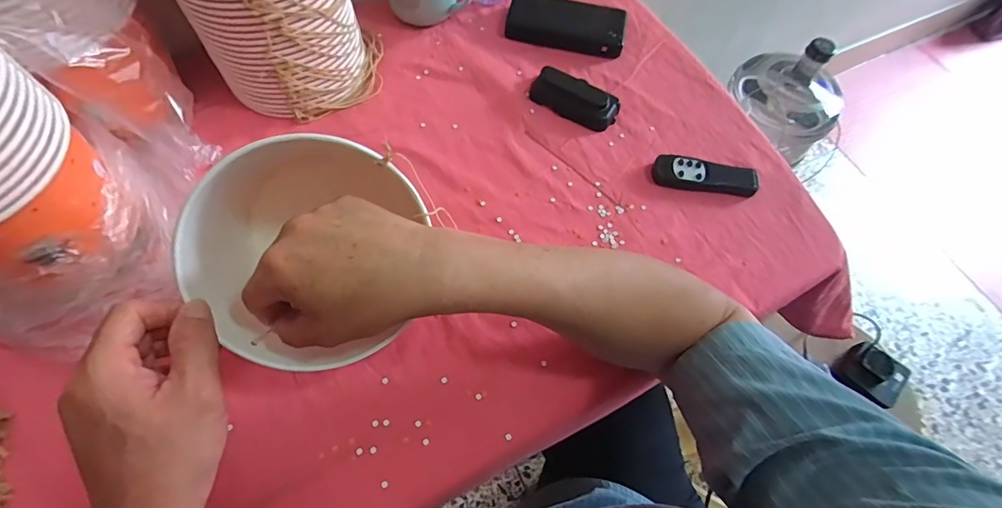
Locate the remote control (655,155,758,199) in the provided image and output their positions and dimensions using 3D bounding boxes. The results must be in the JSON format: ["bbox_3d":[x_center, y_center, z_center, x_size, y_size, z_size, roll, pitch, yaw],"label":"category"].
[{"bbox_3d":[0.231,-0.090,0.530,0.115,0.014,0.040,9,64,2],"label":"remote control"}]

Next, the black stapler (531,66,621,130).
[{"bbox_3d":[0.089,-0.190,0.567,0.107,0.024,0.042,27,66,10],"label":"black stapler"}]

